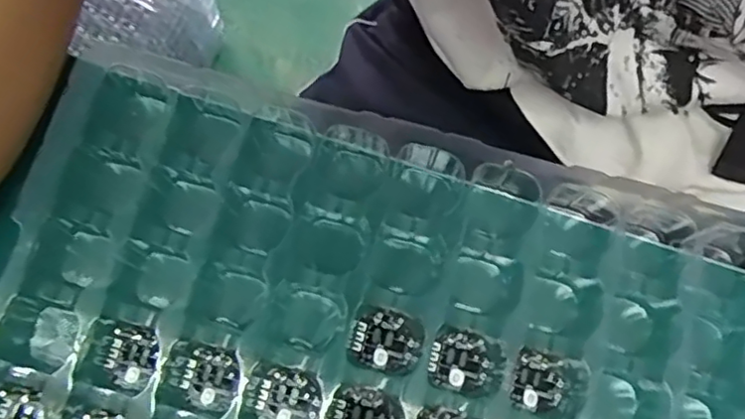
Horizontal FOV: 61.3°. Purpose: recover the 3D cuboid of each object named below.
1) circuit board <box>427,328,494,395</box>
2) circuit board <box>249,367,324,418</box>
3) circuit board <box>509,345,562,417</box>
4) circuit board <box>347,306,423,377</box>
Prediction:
[{"bbox_3d":[0.035,0.061,0.251,0.025,0.004,0.024,14,77,2],"label":"circuit board"},{"bbox_3d":[-0.034,0.074,0.246,0.028,0.004,0.023,22,77,4],"label":"circuit board"},{"bbox_3d":[0.065,0.068,0.249,0.020,0.004,0.023,17,77,3],"label":"circuit board"},{"bbox_3d":[0.005,0.053,0.253,0.028,0.004,0.025,16,77,2],"label":"circuit board"}]

